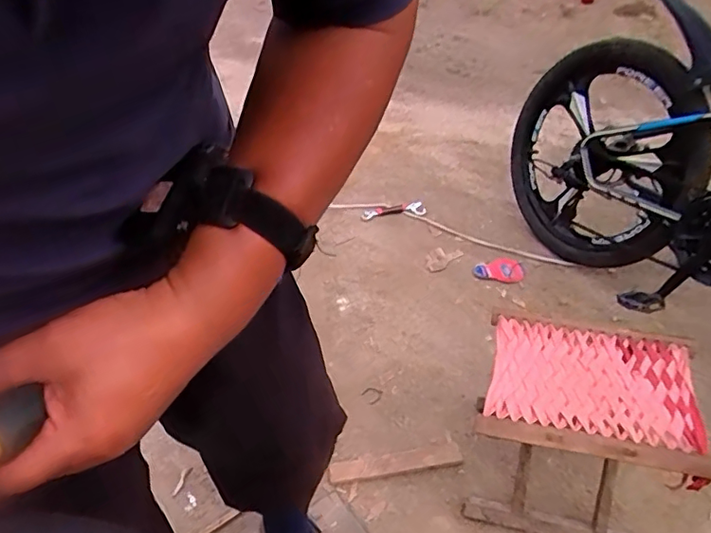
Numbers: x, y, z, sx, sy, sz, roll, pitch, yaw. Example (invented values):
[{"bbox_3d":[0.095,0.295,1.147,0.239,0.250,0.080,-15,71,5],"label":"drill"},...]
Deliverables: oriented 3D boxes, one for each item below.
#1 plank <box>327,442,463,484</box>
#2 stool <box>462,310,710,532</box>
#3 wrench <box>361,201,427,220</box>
[{"bbox_3d":[0.075,0.381,1.073,0.254,0.018,0.045,-6,41,-5],"label":"plank"},{"bbox_3d":[0.360,0.285,0.934,0.292,0.315,0.230,10,42,13],"label":"stool"},{"bbox_3d":[0.115,-0.169,1.697,0.195,0.022,0.047,-6,39,17],"label":"wrench"}]

